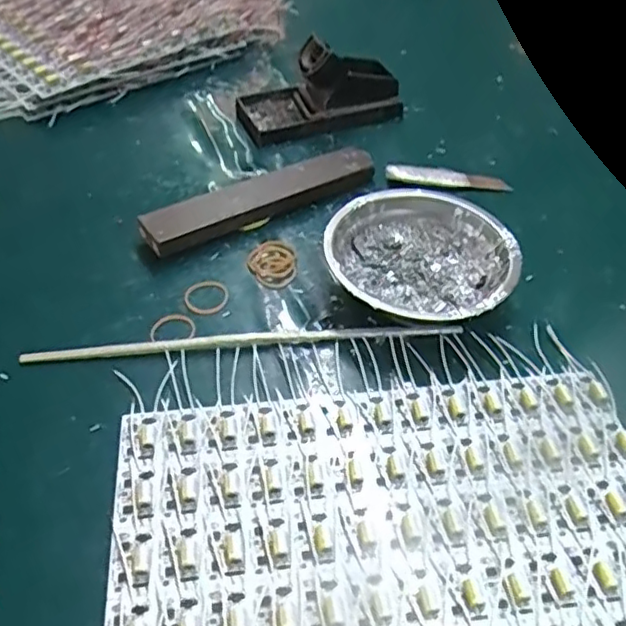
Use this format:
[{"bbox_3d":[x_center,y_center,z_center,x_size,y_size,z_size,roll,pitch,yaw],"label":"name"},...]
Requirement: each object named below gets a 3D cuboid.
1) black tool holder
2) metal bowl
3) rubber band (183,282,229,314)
[{"bbox_3d":[0.005,-0.214,0.591,0.145,0.065,0.084,-23,52,-21],"label":"black tool holder"},{"bbox_3d":[0.075,-0.033,0.436,0.123,0.040,0.124,1,47,-1],"label":"metal bowl"},{"bbox_3d":[-0.073,-0.011,0.436,0.030,0.004,0.029,-19,51,-18],"label":"rubber band"}]

